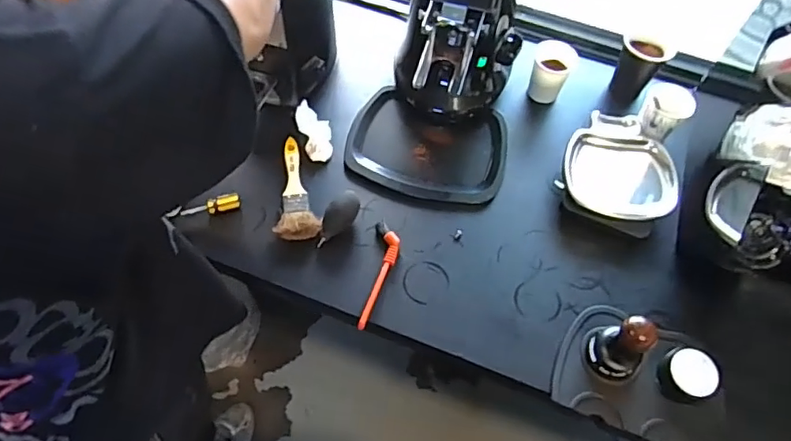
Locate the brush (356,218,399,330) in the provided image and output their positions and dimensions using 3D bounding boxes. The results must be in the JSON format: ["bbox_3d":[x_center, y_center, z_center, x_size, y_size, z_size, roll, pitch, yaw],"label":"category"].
[{"bbox_3d":[-0.019,0.071,0.739,0.034,0.014,0.161,9,60,1],"label":"brush"}]

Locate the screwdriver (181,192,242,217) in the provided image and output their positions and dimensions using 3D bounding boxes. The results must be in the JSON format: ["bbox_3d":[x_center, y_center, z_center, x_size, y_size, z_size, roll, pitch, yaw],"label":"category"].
[{"bbox_3d":[-0.263,-0.021,0.786,0.079,0.020,0.020,-13,62,-11],"label":"screwdriver"}]

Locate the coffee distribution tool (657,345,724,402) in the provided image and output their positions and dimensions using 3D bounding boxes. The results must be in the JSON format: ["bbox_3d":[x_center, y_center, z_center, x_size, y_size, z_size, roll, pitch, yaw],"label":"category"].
[{"bbox_3d":[0.356,0.187,0.667,0.063,0.037,0.063,2,60,-3],"label":"coffee distribution tool"}]

